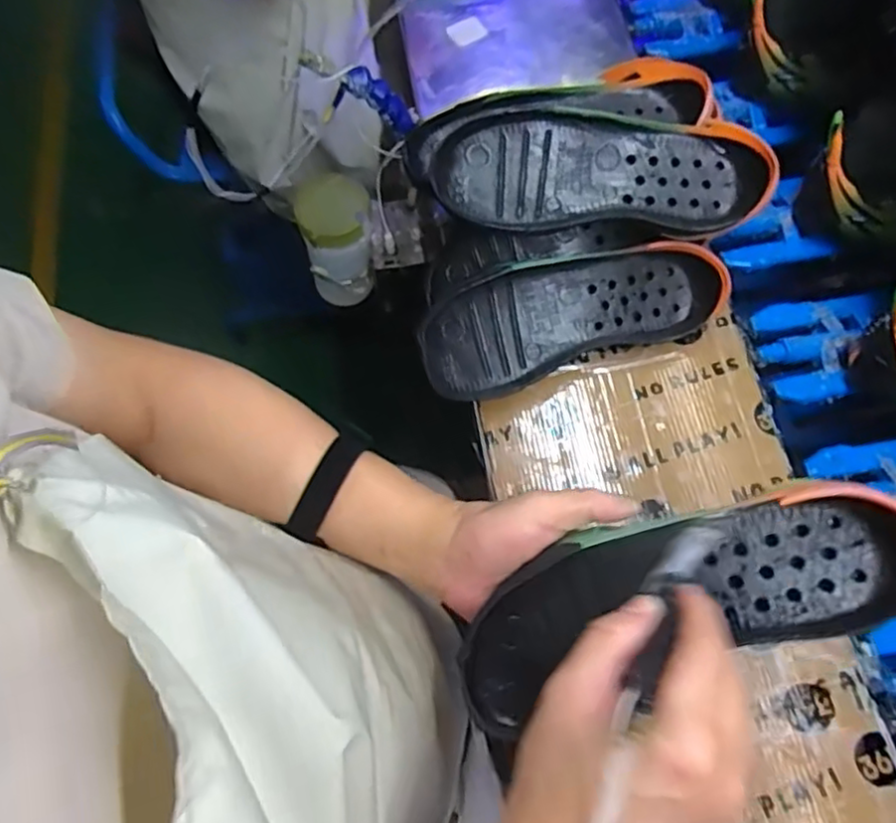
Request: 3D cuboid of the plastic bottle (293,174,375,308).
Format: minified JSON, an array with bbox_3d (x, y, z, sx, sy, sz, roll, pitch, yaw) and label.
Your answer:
[{"bbox_3d":[-0.112,-0.174,0.688,0.076,0.126,0.072,-13,68,-2],"label":"plastic bottle"}]

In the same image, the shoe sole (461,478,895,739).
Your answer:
[{"bbox_3d":[0.124,0.104,0.366,0.250,0.040,0.090,-20,68,13],"label":"shoe sole"}]

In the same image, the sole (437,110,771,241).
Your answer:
[{"bbox_3d":[0.115,-0.183,0.502,0.249,0.040,0.095,0,90,1],"label":"sole"}]

